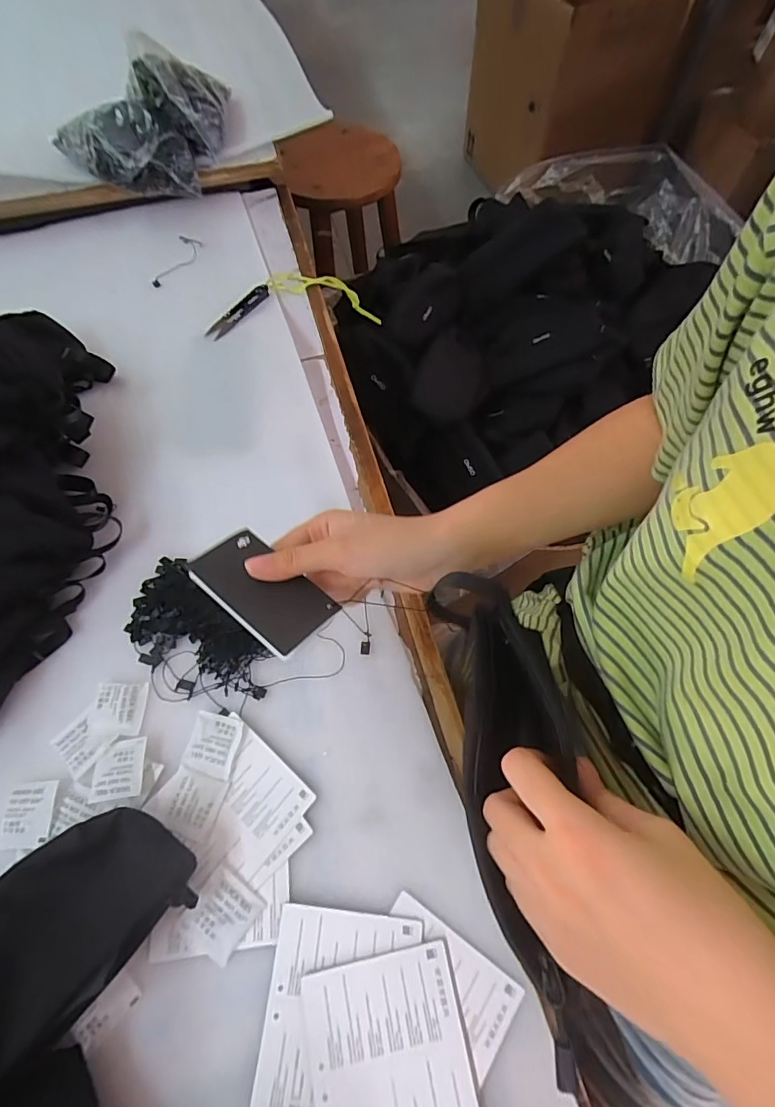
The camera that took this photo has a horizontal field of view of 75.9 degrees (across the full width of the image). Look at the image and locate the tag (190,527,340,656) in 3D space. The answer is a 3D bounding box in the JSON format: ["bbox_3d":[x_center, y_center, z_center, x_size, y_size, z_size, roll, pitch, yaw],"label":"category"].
[{"bbox_3d":[-0.078,0.021,0.309,0.089,0.004,0.050,36,54,18],"label":"tag"}]

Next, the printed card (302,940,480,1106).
[{"bbox_3d":[0.001,0.292,0.286,0.089,0.005,0.098,-11,64,-5],"label":"printed card"}]

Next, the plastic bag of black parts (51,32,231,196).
[{"bbox_3d":[-0.290,-0.512,0.595,0.217,0.099,0.129,-18,65,-8],"label":"plastic bag of black parts"}]

